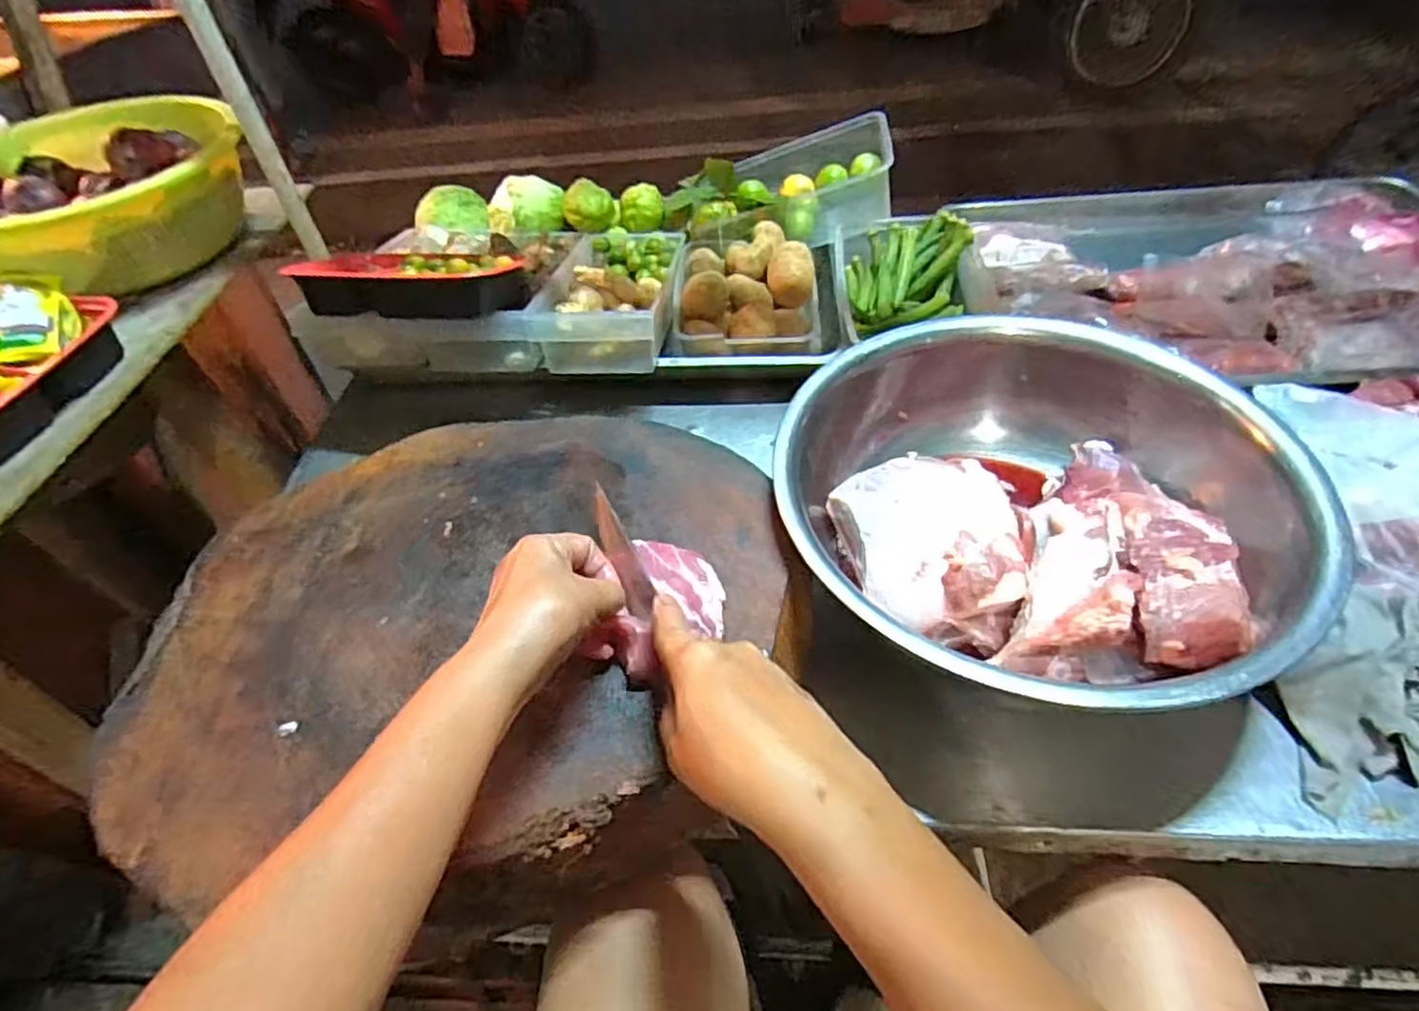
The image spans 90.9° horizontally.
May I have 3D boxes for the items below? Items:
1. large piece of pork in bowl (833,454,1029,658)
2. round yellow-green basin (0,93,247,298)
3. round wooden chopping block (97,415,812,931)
[{"bbox_3d":[0.176,0.036,0.543,0.127,0.075,0.153,-7,50,-3],"label":"large piece of pork in bowl"},{"bbox_3d":[-0.621,-0.312,0.715,0.264,0.105,0.277,-2,50,2],"label":"round yellow-green basin"},{"bbox_3d":[-0.153,0.080,0.514,0.430,0.074,0.381,-2,50,2],"label":"round wooden chopping block"}]

